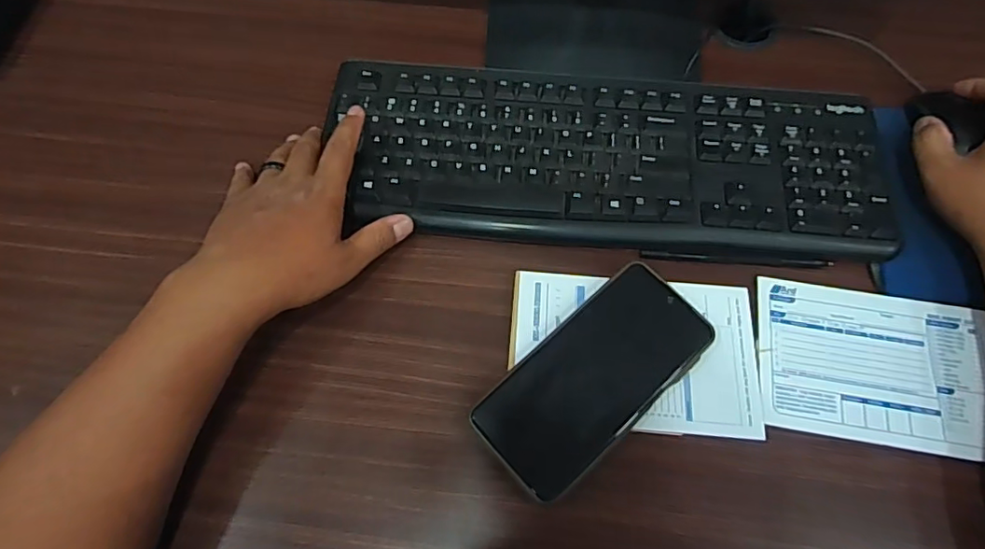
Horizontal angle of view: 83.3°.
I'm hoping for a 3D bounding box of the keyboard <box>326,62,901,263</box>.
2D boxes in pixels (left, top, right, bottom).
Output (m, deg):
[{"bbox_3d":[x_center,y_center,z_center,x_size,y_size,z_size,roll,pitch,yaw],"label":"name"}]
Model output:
[{"bbox_3d":[0.089,-0.092,0.436,0.419,0.018,0.148,5,65,2],"label":"keyboard"}]

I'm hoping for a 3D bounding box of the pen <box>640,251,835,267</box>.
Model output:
[{"bbox_3d":[0.182,-0.011,0.412,0.139,0.008,0.006,4,65,1],"label":"pen"}]

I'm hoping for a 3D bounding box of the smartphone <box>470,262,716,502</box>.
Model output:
[{"bbox_3d":[0.068,0.067,0.367,0.162,0.015,0.076,-41,72,-17],"label":"smartphone"}]

